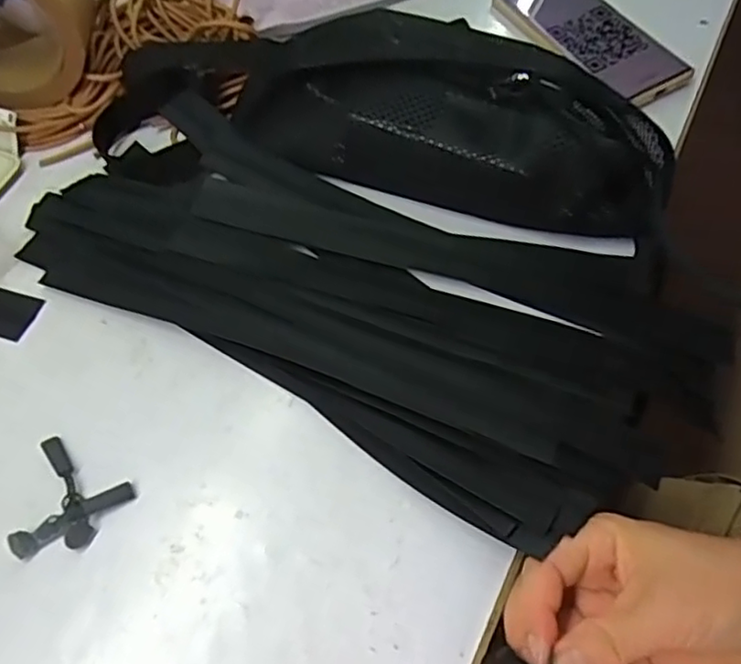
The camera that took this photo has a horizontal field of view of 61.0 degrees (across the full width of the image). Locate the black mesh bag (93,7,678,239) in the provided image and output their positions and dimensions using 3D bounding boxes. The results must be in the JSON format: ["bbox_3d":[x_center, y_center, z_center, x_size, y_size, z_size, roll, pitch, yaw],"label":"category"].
[{"bbox_3d":[0.012,-0.169,0.428,0.383,0.078,0.153,9,61,4],"label":"black mesh bag"}]

